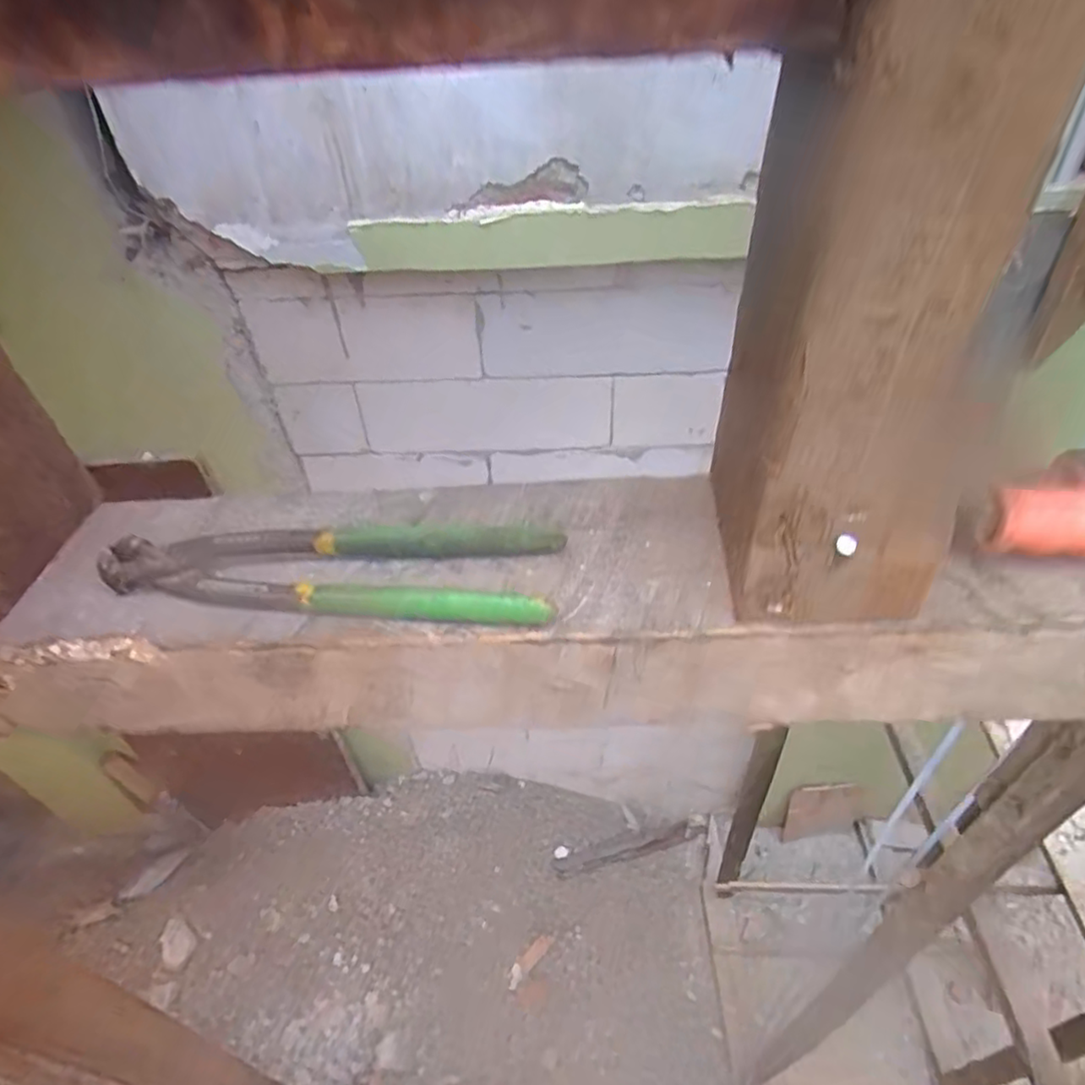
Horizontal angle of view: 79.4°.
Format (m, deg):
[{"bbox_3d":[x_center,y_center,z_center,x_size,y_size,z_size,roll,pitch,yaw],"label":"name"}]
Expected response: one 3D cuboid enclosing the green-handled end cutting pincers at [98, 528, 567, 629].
[{"bbox_3d":[-0.102,0.014,0.309,0.215,0.024,0.049,1,44,5],"label":"green-handled end cutting pincers"}]

